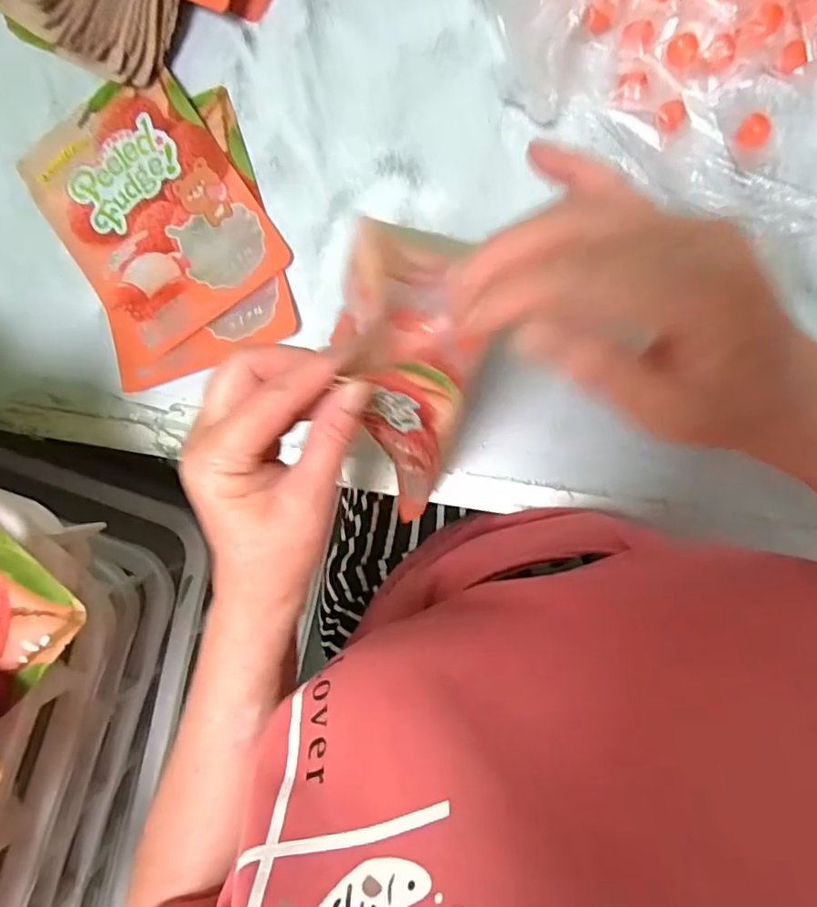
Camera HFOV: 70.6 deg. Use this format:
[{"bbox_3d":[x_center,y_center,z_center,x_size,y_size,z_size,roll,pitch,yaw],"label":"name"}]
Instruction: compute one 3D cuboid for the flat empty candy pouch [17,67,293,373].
[{"bbox_3d":[-0.215,-0.197,0.474,0.160,0.017,0.209,-34,86,7],"label":"flat empty candy pouch"}]

